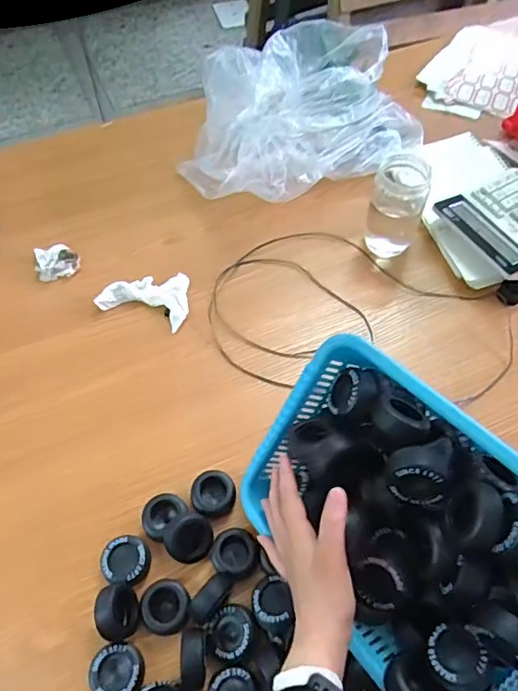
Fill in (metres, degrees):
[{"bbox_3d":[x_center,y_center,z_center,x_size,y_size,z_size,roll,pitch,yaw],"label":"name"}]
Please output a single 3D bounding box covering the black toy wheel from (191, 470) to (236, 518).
[{"bbox_3d":[-0.053,0.173,0.622,0.050,0.022,0.048,1,57,-1],"label":"black toy wheel"}]

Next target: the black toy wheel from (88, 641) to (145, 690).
[{"bbox_3d":[-0.138,0.322,0.526,0.050,0.025,0.049,1,57,-1],"label":"black toy wheel"}]

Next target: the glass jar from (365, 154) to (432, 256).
[{"bbox_3d":[0.211,-0.214,0.818,0.084,0.135,0.069,18,58,10],"label":"glass jar"}]

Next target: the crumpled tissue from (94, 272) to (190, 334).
[{"bbox_3d":[-0.160,-0.082,0.795,0.127,0.025,0.105,17,58,9],"label":"crumpled tissue"}]

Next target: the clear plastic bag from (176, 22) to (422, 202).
[{"bbox_3d":[0.060,-0.396,0.908,0.390,0.180,0.234,-24,61,-16],"label":"clear plastic bag"}]

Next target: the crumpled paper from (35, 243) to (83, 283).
[{"bbox_3d":[-0.311,-0.130,0.826,0.063,0.018,0.060,-13,59,-10],"label":"crumpled paper"}]

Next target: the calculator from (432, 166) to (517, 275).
[{"bbox_3d":[0.386,-0.192,0.812,0.168,0.028,0.161,-28,62,-18],"label":"calculator"}]

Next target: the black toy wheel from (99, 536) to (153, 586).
[{"bbox_3d":[-0.144,0.234,0.582,0.048,0.025,0.047,1,57,-1],"label":"black toy wheel"}]

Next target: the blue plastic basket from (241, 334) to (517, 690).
[{"bbox_3d":[0.122,0.153,0.457,0.066,0.224,0.299,3,30,-48],"label":"blue plastic basket"}]

